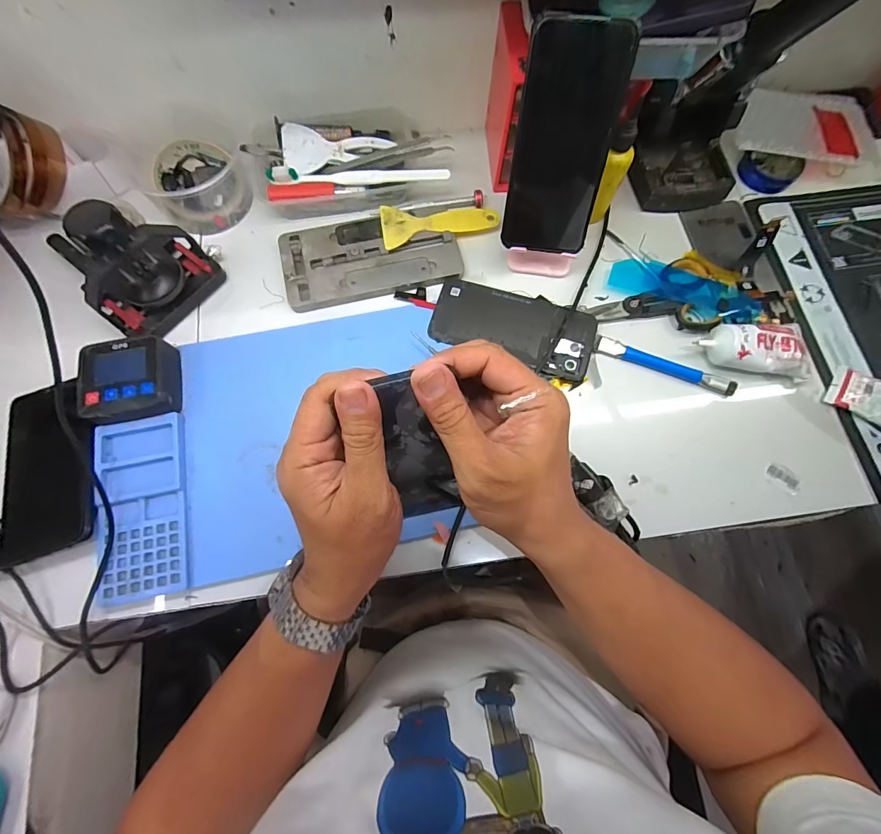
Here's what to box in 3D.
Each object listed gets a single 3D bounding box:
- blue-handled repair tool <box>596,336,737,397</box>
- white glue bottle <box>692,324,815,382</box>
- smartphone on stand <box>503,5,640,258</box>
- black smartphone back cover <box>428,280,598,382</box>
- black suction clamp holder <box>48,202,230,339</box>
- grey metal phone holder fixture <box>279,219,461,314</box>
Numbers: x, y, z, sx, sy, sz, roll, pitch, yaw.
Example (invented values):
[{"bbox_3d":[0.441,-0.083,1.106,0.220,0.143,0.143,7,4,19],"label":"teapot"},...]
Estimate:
[{"bbox_3d":[0.217,-0.051,0.395,0.134,0.008,0.017,20,75,4],"label":"blue-handled repair tool"},{"bbox_3d":[0.302,-0.067,0.389,0.111,0.031,0.049,7,74,0],"label":"white glue bottle"},{"bbox_3d":[0.101,-0.224,0.343,0.077,0.160,0.005,10,40,7],"label":"smartphone on stand"},{"bbox_3d":[0.072,-0.088,0.403,0.157,0.006,0.072,17,75,3],"label":"black smartphone back cover"},{"bbox_3d":[-0.272,-0.137,0.358,0.061,0.103,0.103,33,76,7],"label":"black suction clamp holder"},{"bbox_3d":[-0.072,-0.167,0.421,0.176,0.009,0.089,-13,75,-5],"label":"grey metal phone holder fixture"}]

